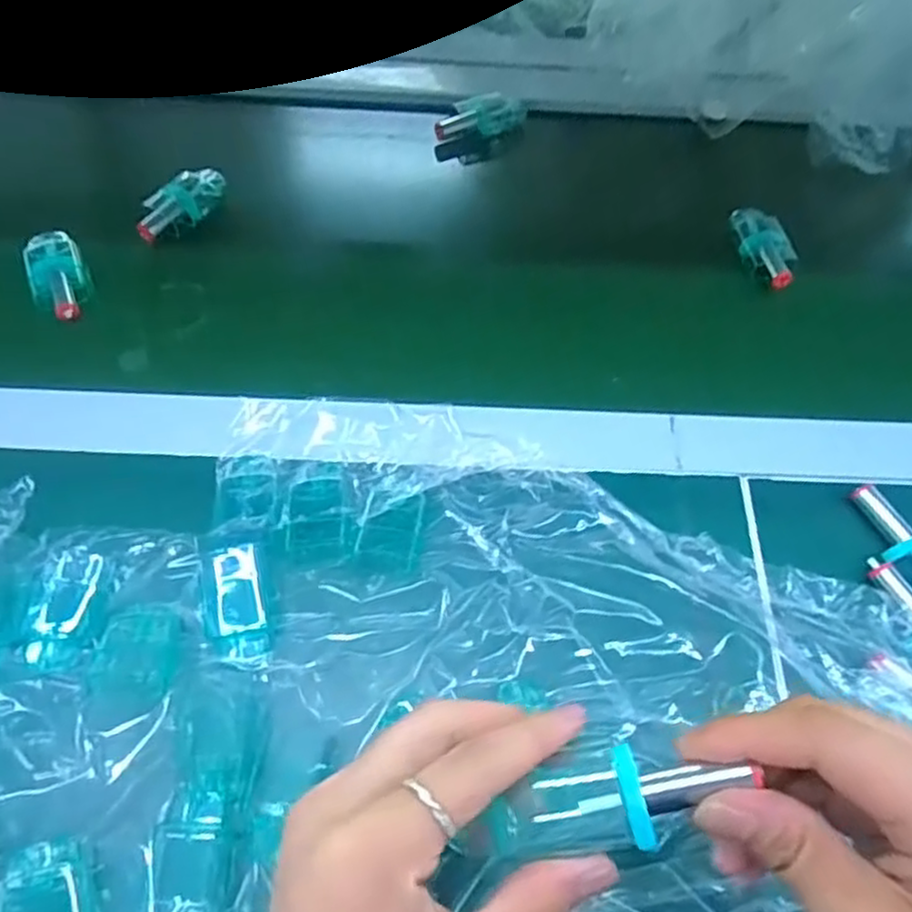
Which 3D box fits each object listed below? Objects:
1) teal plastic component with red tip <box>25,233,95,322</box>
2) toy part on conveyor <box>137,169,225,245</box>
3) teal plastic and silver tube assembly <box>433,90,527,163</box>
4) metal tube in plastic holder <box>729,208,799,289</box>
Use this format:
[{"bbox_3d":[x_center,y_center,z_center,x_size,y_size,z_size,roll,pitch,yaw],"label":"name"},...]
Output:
[{"bbox_3d":[-0.270,-0.124,0.480,0.036,0.011,0.076,-21,66,-13],"label":"teal plastic component with red tip"},{"bbox_3d":[-0.197,-0.183,0.510,0.024,0.022,0.074,39,68,16],"label":"toy part on conveyor"},{"bbox_3d":[0.019,-0.272,0.581,0.074,0.042,0.027,-32,68,-17],"label":"teal plastic and silver tube assembly"},{"bbox_3d":[0.224,-0.154,0.517,0.035,0.015,0.080,-5,63,-5],"label":"metal tube in plastic holder"}]

